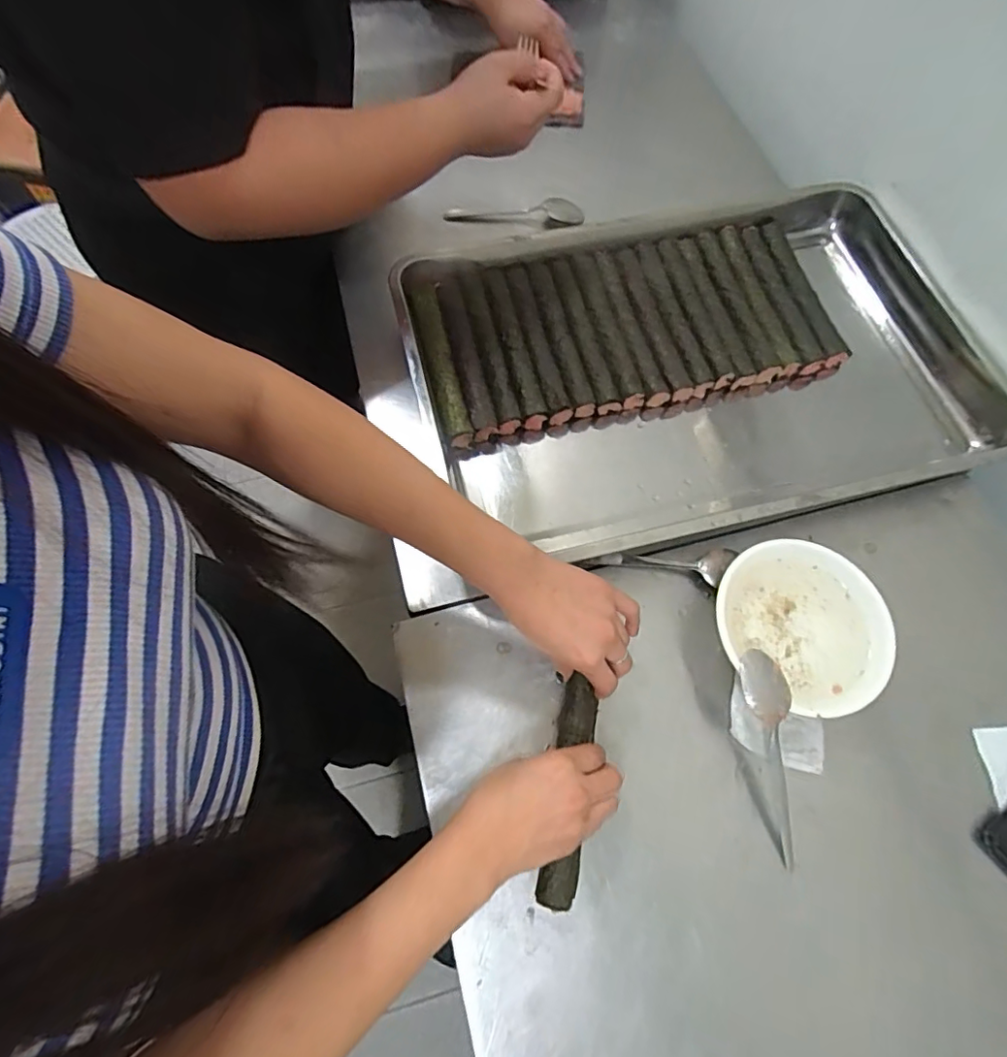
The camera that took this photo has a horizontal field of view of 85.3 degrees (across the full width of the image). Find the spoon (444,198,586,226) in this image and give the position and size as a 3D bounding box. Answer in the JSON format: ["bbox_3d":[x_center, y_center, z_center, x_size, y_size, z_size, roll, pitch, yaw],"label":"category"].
[{"bbox_3d":[0.013,-0.402,0.692,0.173,0.024,0.031,8,67,2],"label":"spoon"}]

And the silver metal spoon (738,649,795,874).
[{"bbox_3d":[0.217,0.182,0.442,0.034,0.036,0.164,-10,97,-5],"label":"silver metal spoon"}]

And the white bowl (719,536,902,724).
[{"bbox_3d":[0.256,0.086,0.475,0.132,0.047,0.144,0,67,-1],"label":"white bowl"}]

